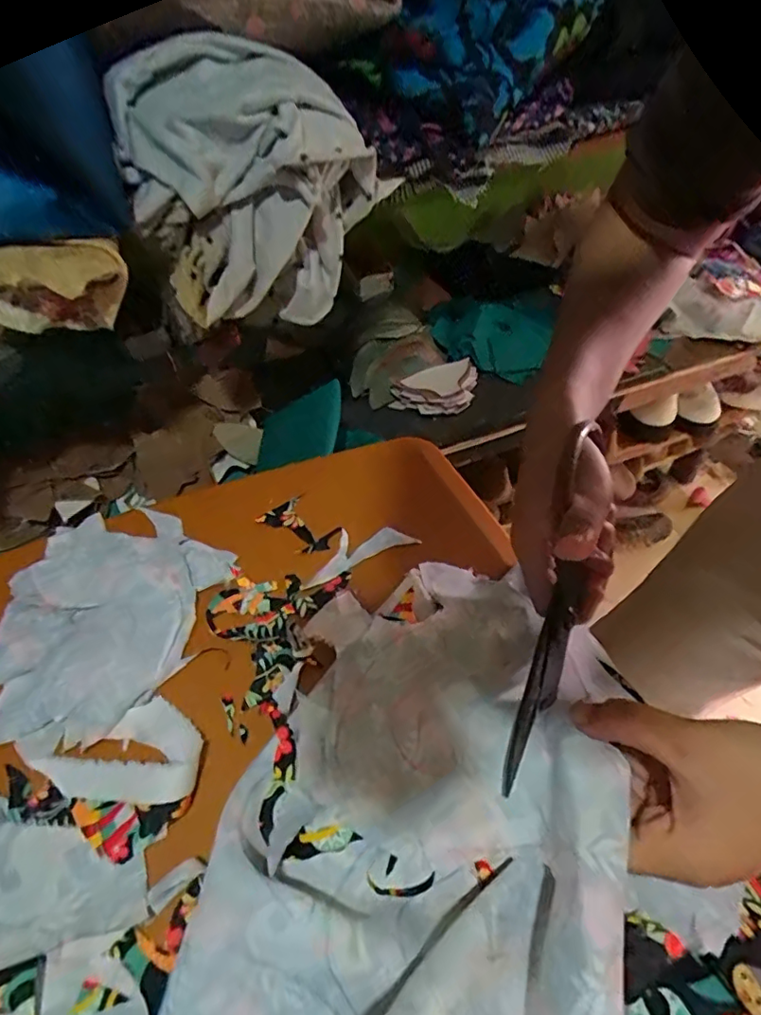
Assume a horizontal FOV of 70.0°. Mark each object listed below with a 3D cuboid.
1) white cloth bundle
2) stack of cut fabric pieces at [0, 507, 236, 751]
[{"bbox_3d":[-0.105,-0.266,0.445,0.150,0.164,0.188,26,55,23],"label":"white cloth bundle"},{"bbox_3d":[-0.194,0.072,0.380,0.151,0.013,0.172,-1,48,5],"label":"stack of cut fabric pieces"}]

